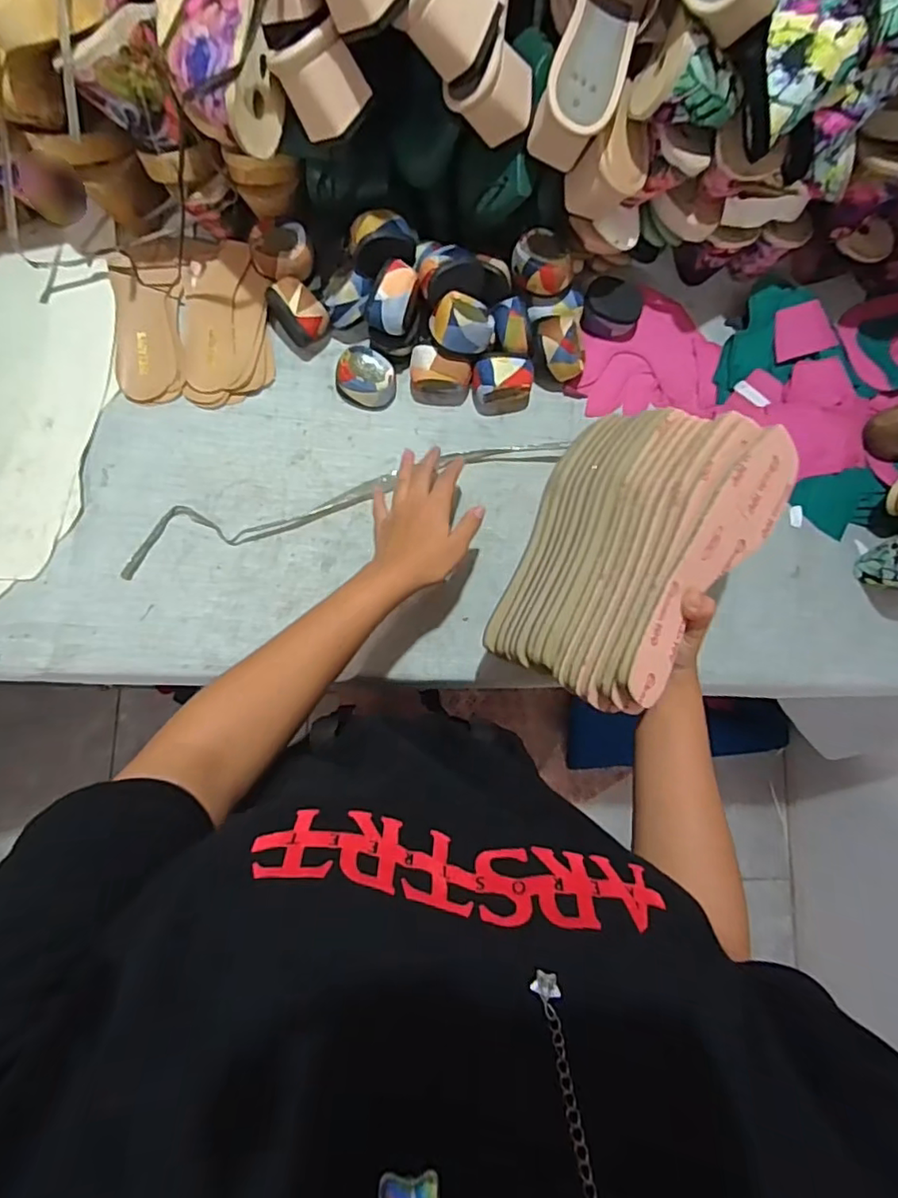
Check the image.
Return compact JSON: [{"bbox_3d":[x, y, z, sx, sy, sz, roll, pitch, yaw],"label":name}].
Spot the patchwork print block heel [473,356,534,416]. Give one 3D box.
[{"bbox_3d":[0.058,-0.226,0.609,0.064,0.055,0.044,-5,82,-6],"label":"patchwork print block heel"}]

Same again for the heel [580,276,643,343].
[{"bbox_3d":[0.178,-0.319,0.633,0.064,0.029,0.061,1,82,-5],"label":"heel"}]

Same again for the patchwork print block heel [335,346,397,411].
[{"bbox_3d":[-0.085,-0.231,0.606,0.063,0.039,0.052,34,80,1],"label":"patchwork print block heel"}]

